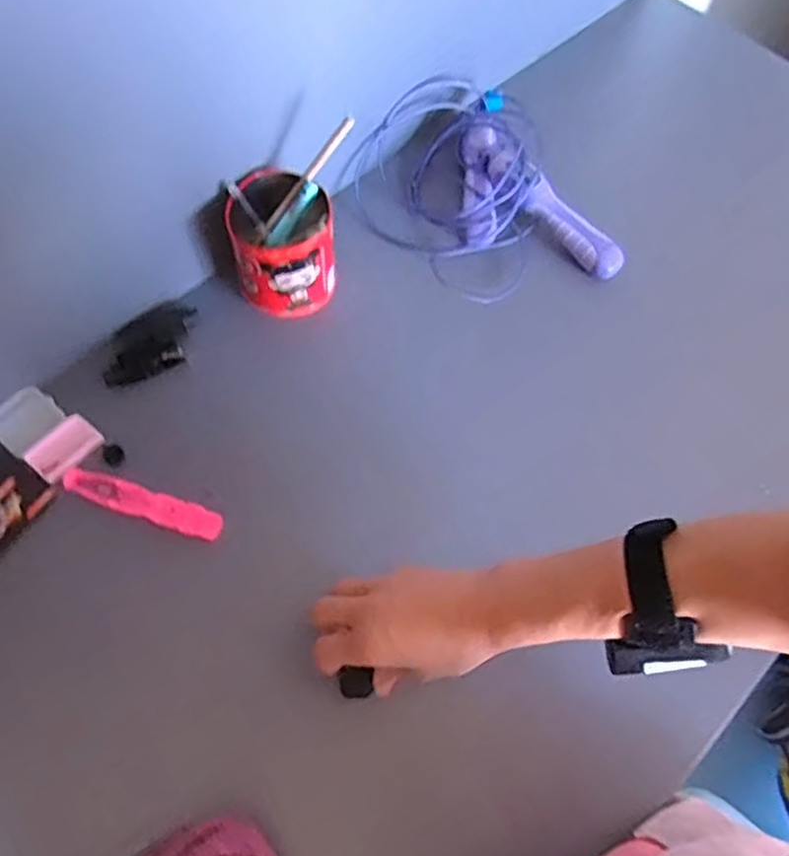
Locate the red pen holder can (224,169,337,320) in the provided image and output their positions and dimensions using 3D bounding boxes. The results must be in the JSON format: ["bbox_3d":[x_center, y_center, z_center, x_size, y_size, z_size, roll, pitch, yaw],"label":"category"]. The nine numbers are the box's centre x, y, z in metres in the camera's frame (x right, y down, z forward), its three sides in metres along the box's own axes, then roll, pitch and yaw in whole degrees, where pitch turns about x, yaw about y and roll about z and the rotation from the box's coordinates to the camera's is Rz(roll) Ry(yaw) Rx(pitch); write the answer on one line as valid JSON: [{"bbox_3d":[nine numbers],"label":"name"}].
[{"bbox_3d":[-0.097,-0.159,0.626,0.088,0.089,0.089,-10,64,-8],"label":"red pen holder can"}]

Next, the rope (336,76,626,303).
[{"bbox_3d":[0.068,-0.221,0.688,0.195,0.052,0.256,-23,66,-14],"label":"rope"}]

